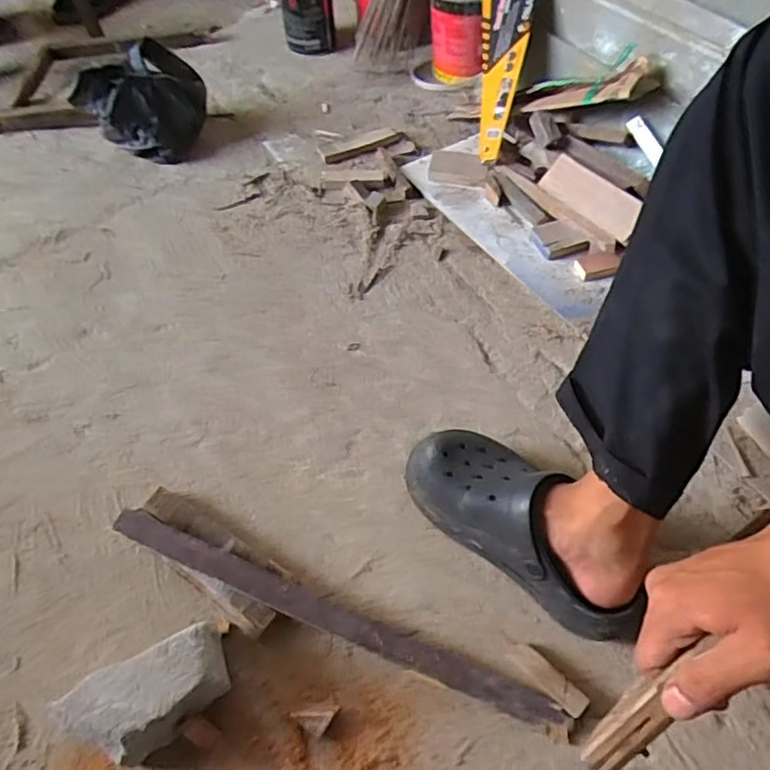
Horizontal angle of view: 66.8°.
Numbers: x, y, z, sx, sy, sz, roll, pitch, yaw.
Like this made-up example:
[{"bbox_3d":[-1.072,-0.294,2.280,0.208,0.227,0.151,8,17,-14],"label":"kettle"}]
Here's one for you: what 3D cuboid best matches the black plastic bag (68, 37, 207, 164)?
[{"bbox_3d":[-0.417,-0.487,1.018,0.178,0.144,0.147,10,58,9],"label":"black plastic bag"}]

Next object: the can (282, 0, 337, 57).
[{"bbox_3d":[-0.158,-0.775,1.212,0.099,0.135,0.098,-2,57,1],"label":"can"}]

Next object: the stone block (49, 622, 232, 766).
[{"bbox_3d":[-0.219,0.298,0.546,0.152,0.070,0.081,-22,59,-11],"label":"stone block"}]

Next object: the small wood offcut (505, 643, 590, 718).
[{"bbox_3d":[0.155,0.283,0.566,0.082,0.013,0.023,39,66,24],"label":"small wood offcut"}]

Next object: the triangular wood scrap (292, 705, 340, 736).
[{"bbox_3d":[-0.067,0.321,0.557,0.045,0.021,0.024,-8,57,-2],"label":"triangular wood scrap"}]

